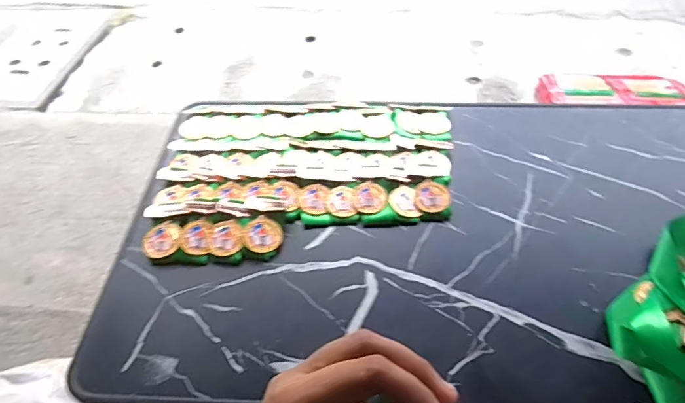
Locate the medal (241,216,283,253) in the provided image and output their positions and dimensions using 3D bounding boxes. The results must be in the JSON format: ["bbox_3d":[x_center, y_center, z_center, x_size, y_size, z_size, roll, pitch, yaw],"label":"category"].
[{"bbox_3d":[-0.081,0.034,0.475,0.040,0.004,0.039,3,57,-5],"label":"medal"}]

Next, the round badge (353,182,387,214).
[{"bbox_3d":[0.030,-0.005,0.504,0.034,0.004,0.041,4,54,1],"label":"round badge"}]

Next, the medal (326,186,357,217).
[{"bbox_3d":[-0.002,0.000,0.503,0.030,0.004,0.038,-4,54,-5],"label":"medal"}]

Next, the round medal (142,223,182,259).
[{"bbox_3d":[-0.183,0.040,0.471,0.037,0.004,0.036,-1,62,1],"label":"round medal"}]

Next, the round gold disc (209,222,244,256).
[{"bbox_3d":[-0.116,0.038,0.472,0.031,0.004,0.037,1,61,2],"label":"round gold disc"}]

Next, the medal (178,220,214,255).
[{"bbox_3d":[-0.149,0.036,0.473,0.032,0.004,0.036,0,61,1],"label":"medal"}]

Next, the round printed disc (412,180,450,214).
[{"bbox_3d":[0.096,-0.006,0.503,0.038,0.004,0.040,-3,62,5],"label":"round printed disc"}]

